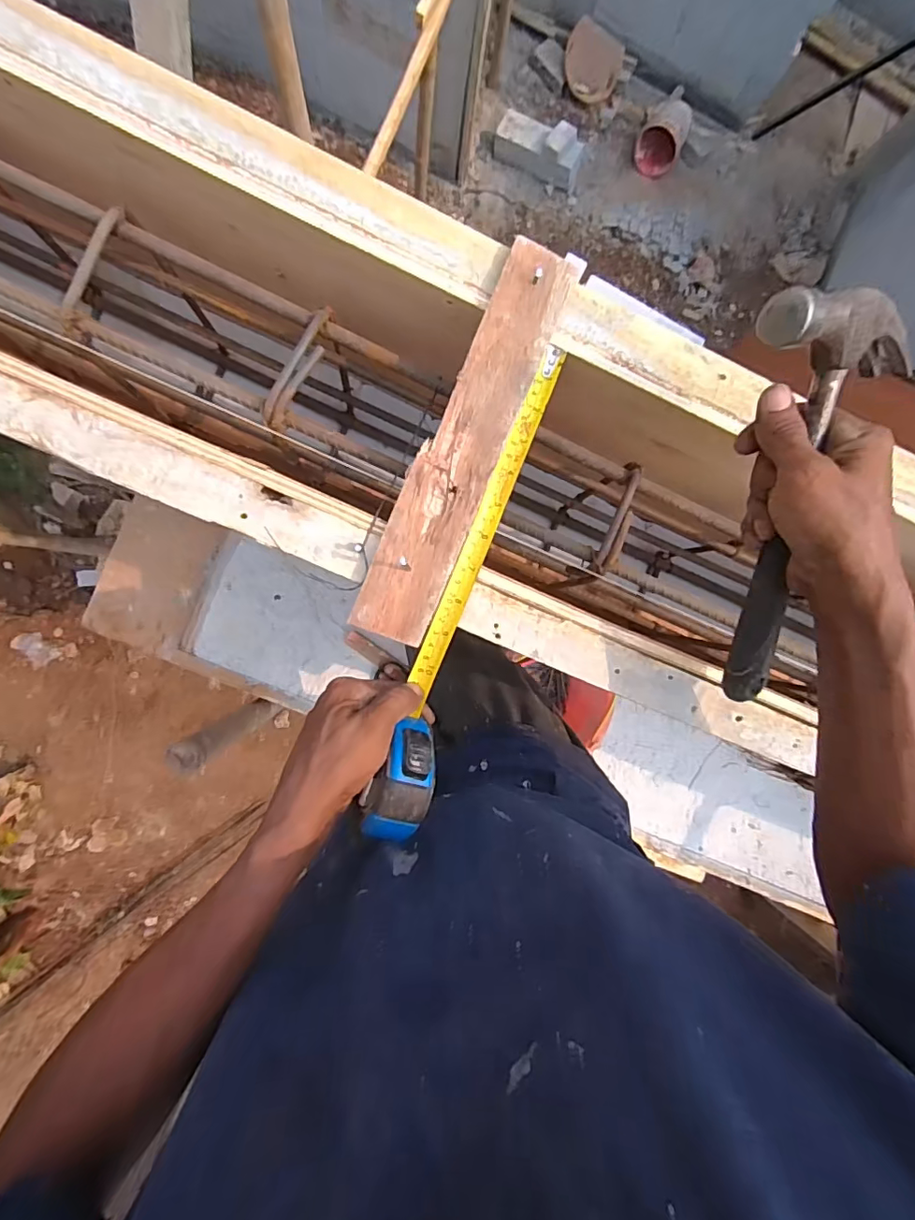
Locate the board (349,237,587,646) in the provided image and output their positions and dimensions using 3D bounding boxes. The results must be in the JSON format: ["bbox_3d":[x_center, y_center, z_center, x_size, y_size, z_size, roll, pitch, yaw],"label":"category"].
[{"bbox_3d":[0.007,-0.116,0.370,0.056,0.018,0.287,23,89,-6],"label":"board"}]

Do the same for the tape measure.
[{"bbox_3d":[0.010,-0.020,0.374,0.035,0.049,0.351,20,79,-7],"label":"tape measure"}]

